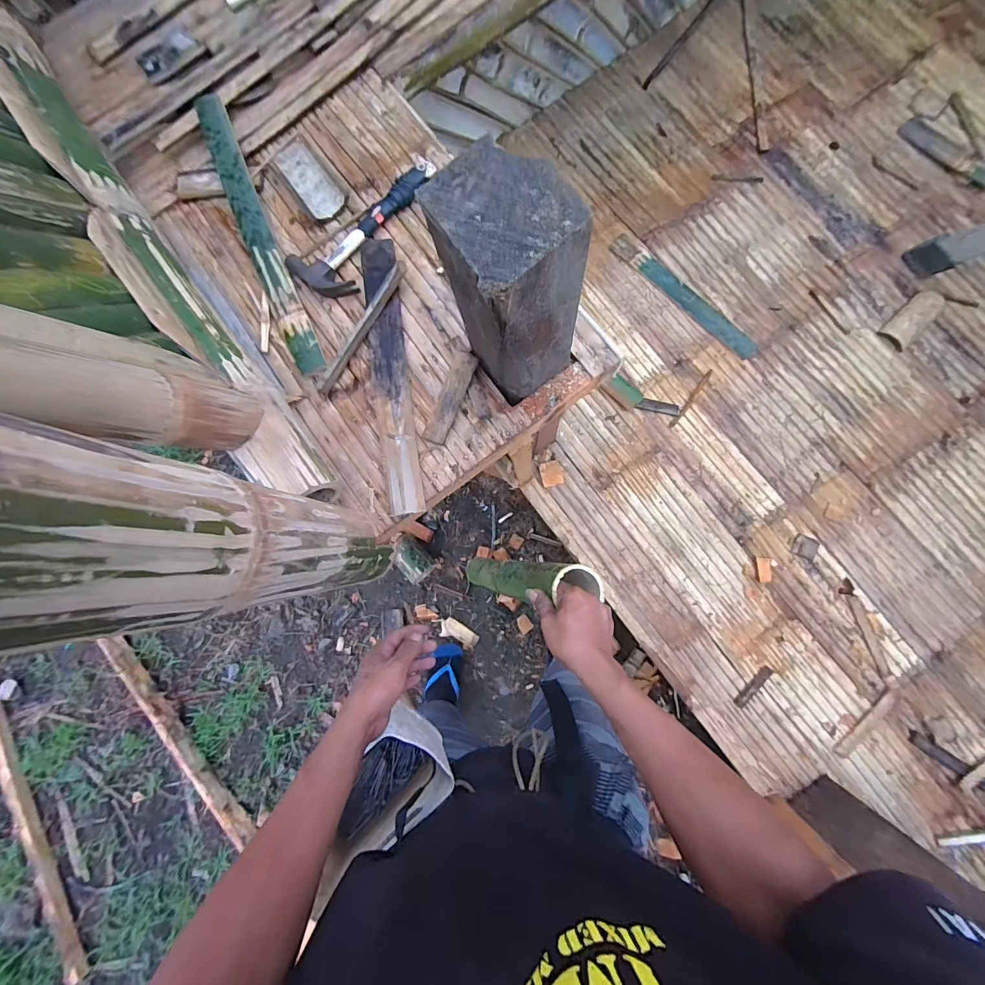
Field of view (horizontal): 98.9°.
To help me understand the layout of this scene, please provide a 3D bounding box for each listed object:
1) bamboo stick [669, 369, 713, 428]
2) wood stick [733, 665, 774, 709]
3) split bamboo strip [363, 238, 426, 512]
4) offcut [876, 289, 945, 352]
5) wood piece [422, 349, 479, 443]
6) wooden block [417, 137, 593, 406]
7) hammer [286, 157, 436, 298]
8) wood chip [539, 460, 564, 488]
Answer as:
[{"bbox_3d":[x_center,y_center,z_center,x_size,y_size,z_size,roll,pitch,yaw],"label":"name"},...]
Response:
[{"bbox_3d":[0.480,-0.227,1.017,0.016,0.004,0.169,36,84,4],"label":"bamboo stick"},{"bbox_3d":[0.574,0.427,0.929,0.026,0.004,0.109,44,88,9],"label":"wood stick"},{"bbox_3d":[-0.144,-0.170,0.600,0.051,0.021,0.400,-8,82,4],"label":"split bamboo strip"},{"bbox_3d":[1.035,-0.430,1.036,0.167,0.020,0.069,-45,81,-2],"label":"offcut"},{"bbox_3d":[-0.057,-0.131,0.579,0.033,0.010,0.129,21,90,6],"label":"wood piece"},{"bbox_3d":[0.019,-0.196,0.458,0.106,0.291,0.103,-38,81,-1],"label":"wooden block"},{"bbox_3d":[-0.187,-0.400,0.628,0.099,0.025,0.252,37,87,9],"label":"hammer"},{"bbox_3d":[0.143,-0.046,1.010,0.054,0.004,0.060,-15,81,3],"label":"wood chip"}]

